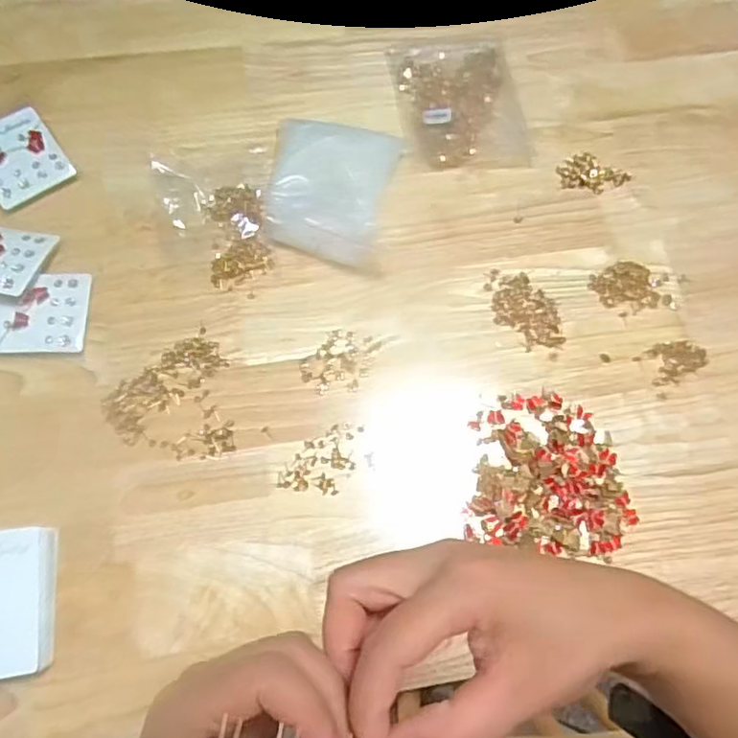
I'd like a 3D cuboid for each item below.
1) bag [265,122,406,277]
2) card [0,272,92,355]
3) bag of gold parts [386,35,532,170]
[{"bbox_3d":[-0.040,-0.189,0.635,0.126,0.050,0.153,9,70,1],"label":"bag"},{"bbox_3d":[-0.318,-0.052,0.588,0.102,0.010,0.080,-2,72,-1],"label":"card"},{"bbox_3d":[0.102,-0.305,0.696,0.132,0.022,0.178,-7,70,-5],"label":"bag of gold parts"}]

